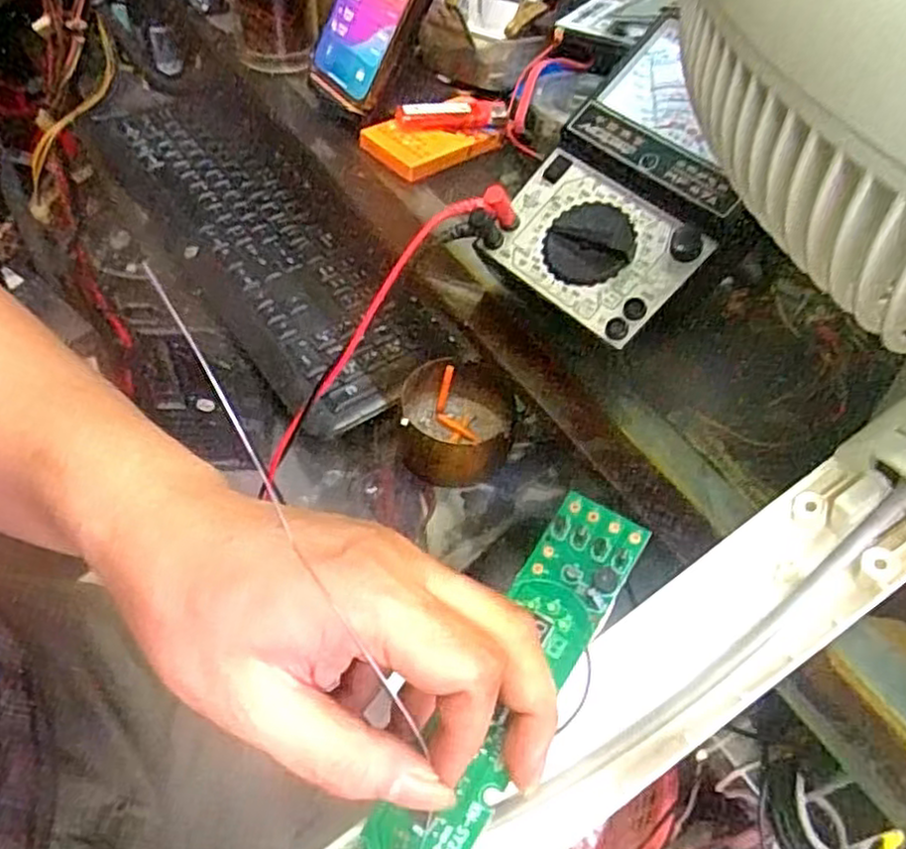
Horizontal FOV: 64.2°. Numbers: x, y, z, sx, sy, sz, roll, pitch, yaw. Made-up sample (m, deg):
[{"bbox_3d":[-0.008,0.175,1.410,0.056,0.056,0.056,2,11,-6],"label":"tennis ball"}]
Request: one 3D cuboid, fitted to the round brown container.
[{"bbox_3d":[0.005,-0.005,0.483,0.082,0.042,0.099,0,50,-5],"label":"round brown container"}]

